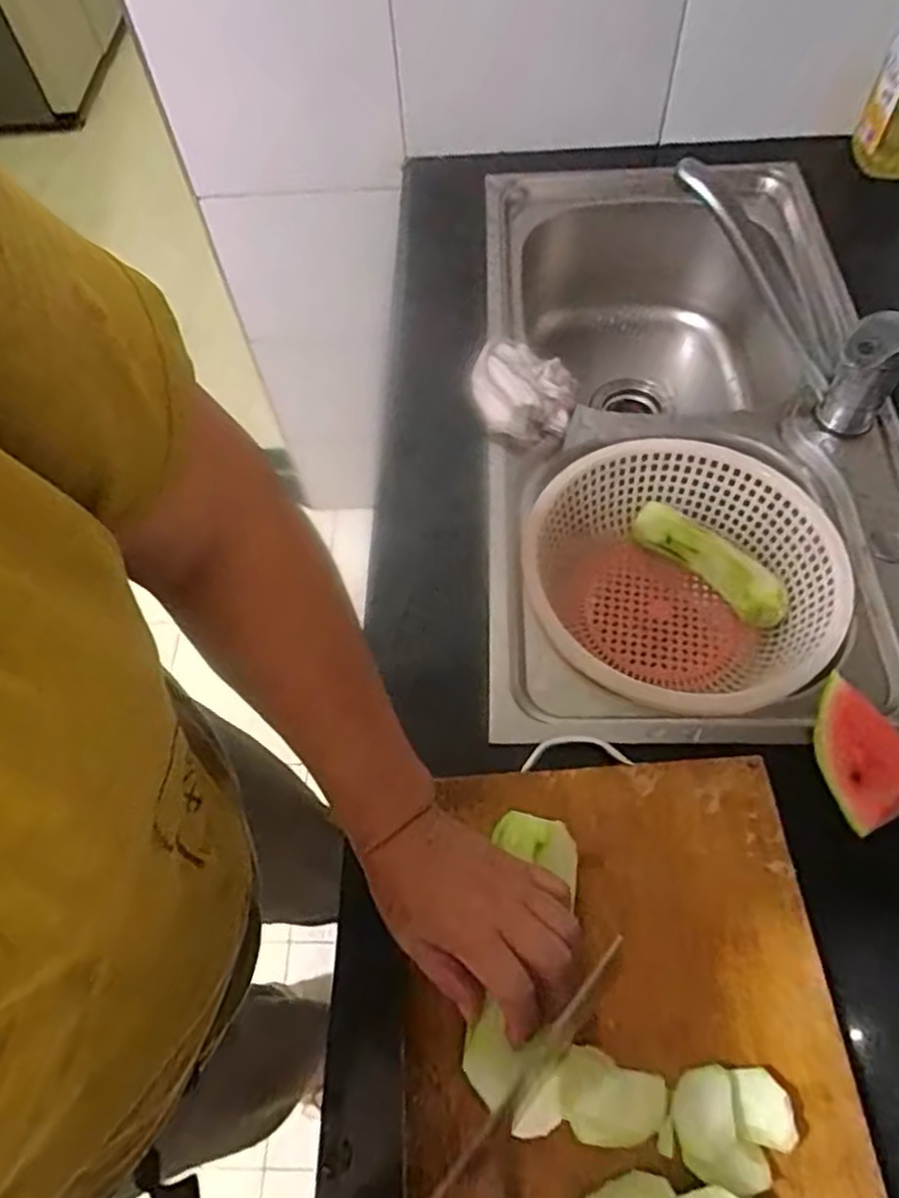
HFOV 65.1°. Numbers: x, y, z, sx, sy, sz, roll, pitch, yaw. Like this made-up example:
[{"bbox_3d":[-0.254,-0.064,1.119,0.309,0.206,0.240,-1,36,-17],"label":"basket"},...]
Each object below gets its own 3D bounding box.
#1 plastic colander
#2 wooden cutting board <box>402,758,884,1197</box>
[{"bbox_3d":[0.202,-0.010,0.643,0.260,0.098,0.257,-1,61,3],"label":"plastic colander"},{"bbox_3d":[0.105,0.288,0.406,0.255,0.026,0.380,-4,61,1],"label":"wooden cutting board"}]

